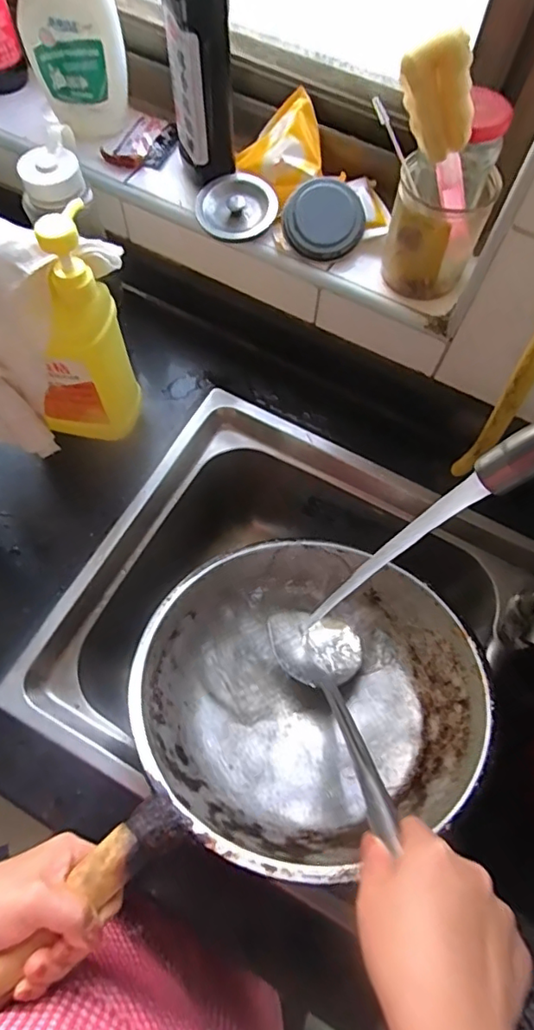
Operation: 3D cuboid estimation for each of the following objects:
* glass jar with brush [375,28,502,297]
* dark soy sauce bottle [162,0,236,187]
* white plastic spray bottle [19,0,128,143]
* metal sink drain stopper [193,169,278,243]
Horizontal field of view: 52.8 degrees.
[{"bbox_3d":[0.138,-0.273,0.440,0.100,0.212,0.096,0,66,-1],"label":"glass jar with brush"},{"bbox_3d":[-0.063,-0.426,0.490,0.053,0.239,0.055,-10,67,-5],"label":"dark soy sauce bottle"},{"bbox_3d":[-0.197,-0.501,0.510,0.088,0.237,0.072,-19,68,-9],"label":"white plastic spray bottle"},{"bbox_3d":[-0.033,-0.325,0.569,0.081,0.022,0.077,-10,67,-5],"label":"metal sink drain stopper"}]

